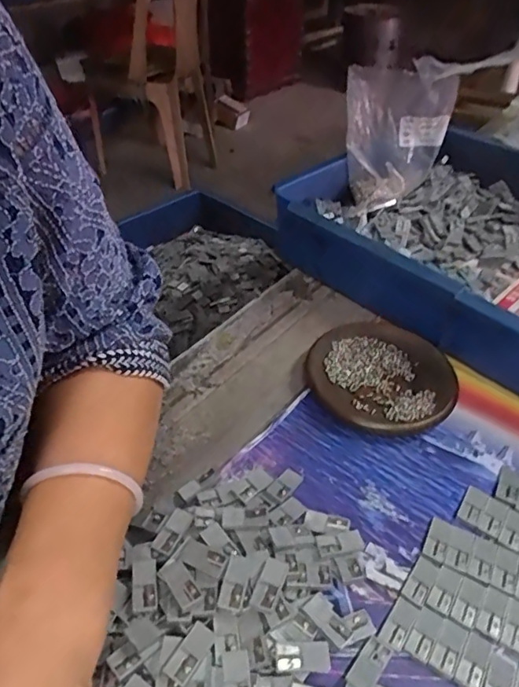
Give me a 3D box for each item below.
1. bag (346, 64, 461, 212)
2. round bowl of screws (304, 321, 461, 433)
[{"bbox_3d":[0.139,-0.211,0.547,0.105,0.134,0.055,5,23,2],"label":"bag"},{"bbox_3d":[0.095,0.027,0.421,0.107,0.015,0.112,0,43,0],"label":"round bowl of screws"}]

